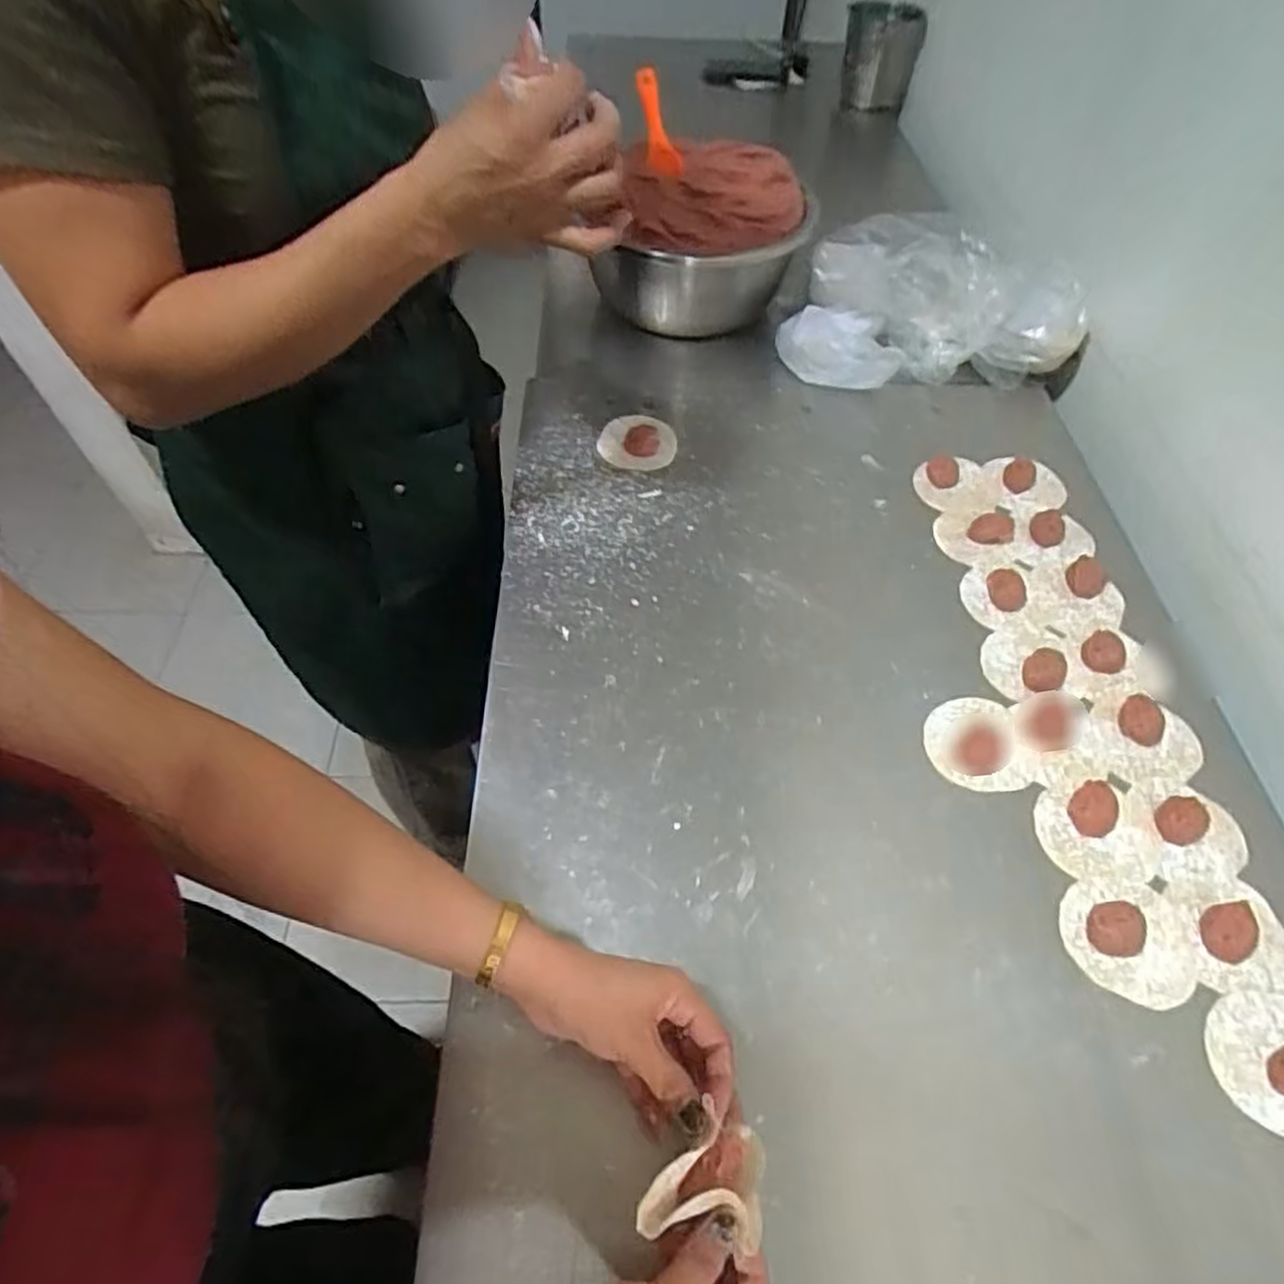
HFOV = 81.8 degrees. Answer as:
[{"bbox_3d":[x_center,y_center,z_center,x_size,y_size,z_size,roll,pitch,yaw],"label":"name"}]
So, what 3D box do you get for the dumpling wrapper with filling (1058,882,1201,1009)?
[{"bbox_3d":[0.327,0.199,0.496,0.078,0.016,0.079,1,54,-1],"label":"dumpling wrapper with filling"}]

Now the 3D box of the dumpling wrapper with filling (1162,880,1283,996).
[{"bbox_3d":[0.407,0.196,0.498,0.073,0.021,0.071,1,54,-1],"label":"dumpling wrapper with filling"}]

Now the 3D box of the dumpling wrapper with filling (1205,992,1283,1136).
[{"bbox_3d":[0.398,0.259,0.454,0.083,0.019,0.079,1,54,-1],"label":"dumpling wrapper with filling"}]

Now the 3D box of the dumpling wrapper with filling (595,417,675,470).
[{"bbox_3d":[-0.002,-0.219,0.798,0.079,0.018,0.085,1,54,-1],"label":"dumpling wrapper with filling"}]

